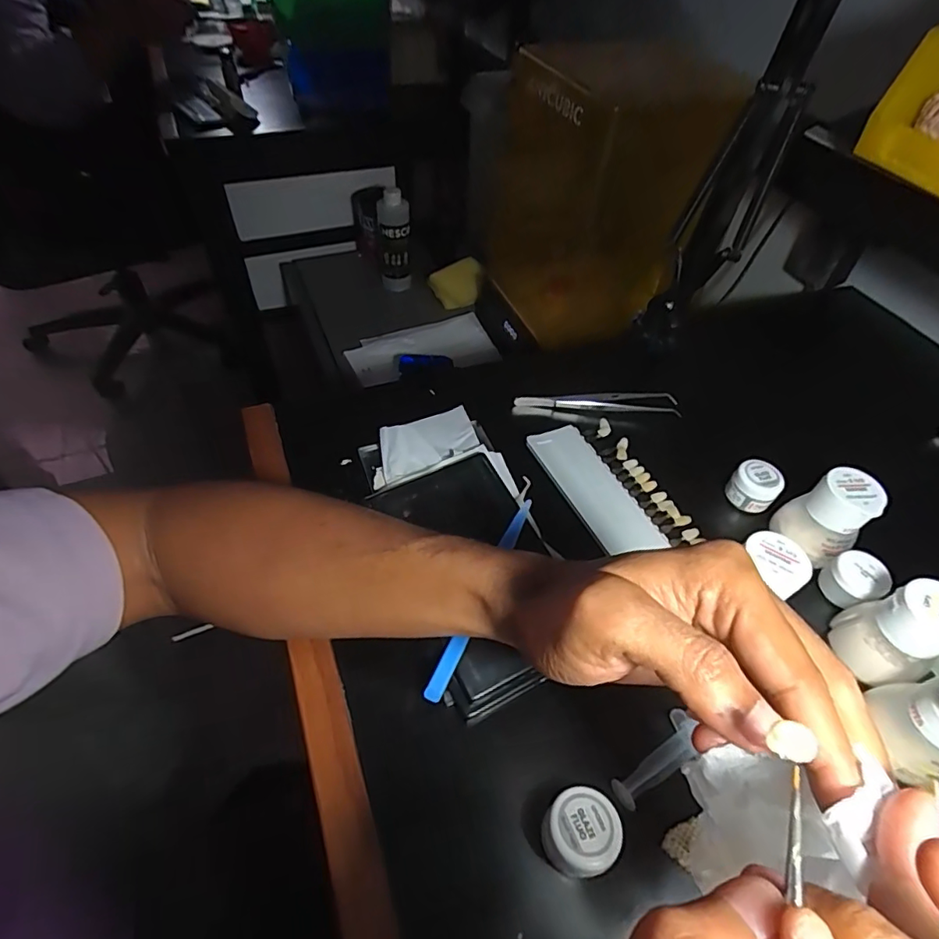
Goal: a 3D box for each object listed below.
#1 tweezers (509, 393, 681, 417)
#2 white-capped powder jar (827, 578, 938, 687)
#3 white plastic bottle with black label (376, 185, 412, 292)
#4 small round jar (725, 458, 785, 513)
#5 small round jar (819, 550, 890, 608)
[{"bbox_3d":[0.111,-0.058,0.457,0.142,0.007,0.022,2,50,-3],"label":"tweezers"},{"bbox_3d":[0.251,0.095,0.308,0.044,0.057,0.045,-19,54,-19],"label":"white-capped powder jar"},{"bbox_3d":[-0.124,-0.366,0.879,0.049,0.174,0.048,-6,51,-9],"label":"white plastic bottle with black label"},{"bbox_3d":[0.215,0.012,0.395,0.032,0.028,0.027,36,56,23],"label":"small round jar"},{"bbox_3d":[0.254,0.073,0.350,0.031,0.027,0.032,2,50,-3],"label":"small round jar"}]

